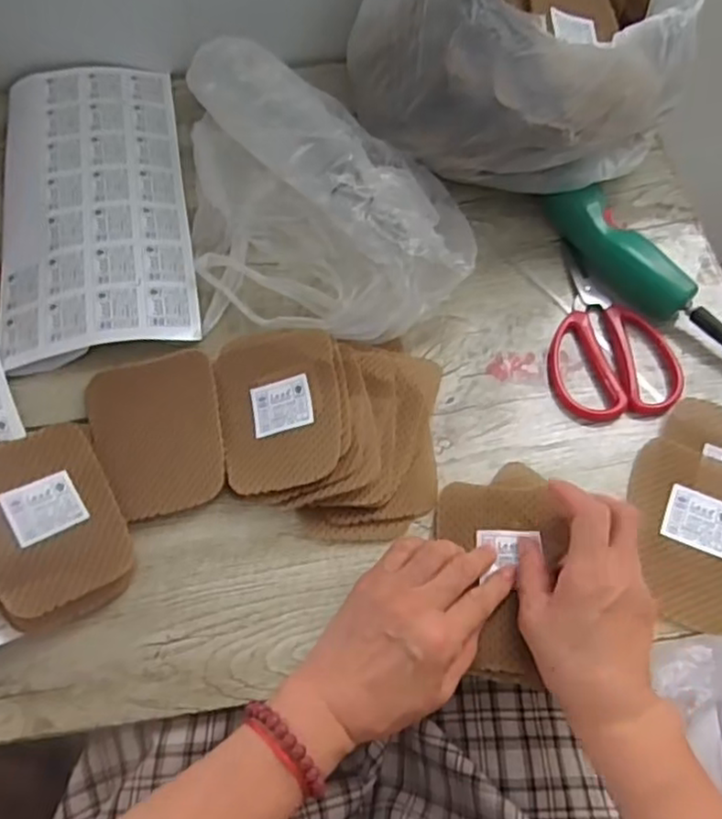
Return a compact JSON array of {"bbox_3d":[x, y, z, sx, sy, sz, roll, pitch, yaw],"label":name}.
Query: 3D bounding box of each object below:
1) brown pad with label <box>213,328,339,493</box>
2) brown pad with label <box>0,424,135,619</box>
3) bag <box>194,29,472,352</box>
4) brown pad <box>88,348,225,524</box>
[{"bbox_3d":[-0.061,-0.003,0.495,0.091,0.007,0.128,-11,63,11],"label":"brown pad with label"},{"bbox_3d":[-0.217,0.071,0.456,0.092,0.006,0.133,-17,64,-32],"label":"brown pad with label"},{"bbox_3d":[-0.035,-0.183,0.554,0.217,0.105,0.265,-10,64,-5],"label":"bag"},{"bbox_3d":[-0.151,0.015,0.502,0.092,0.007,0.129,-14,61,-6],"label":"brown pad"}]

